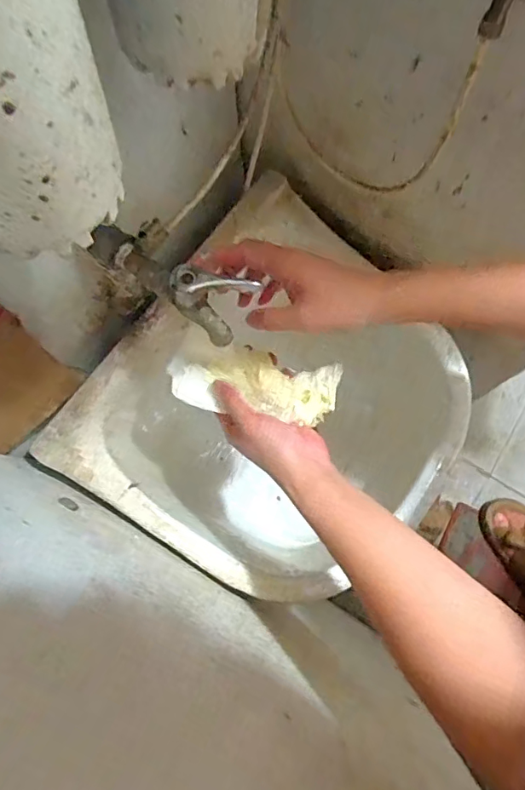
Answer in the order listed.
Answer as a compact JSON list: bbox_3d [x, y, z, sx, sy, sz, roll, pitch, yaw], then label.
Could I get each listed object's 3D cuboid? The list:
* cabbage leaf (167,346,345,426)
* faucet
[{"bbox_3d":[-0.005,-0.012,0.484,0.155,0.026,0.060,6,75,-4],"label":"cabbage leaf"},{"bbox_3d":[-0.076,-0.095,0.423,0.152,0.065,0.042,28,77,20],"label":"faucet"}]

